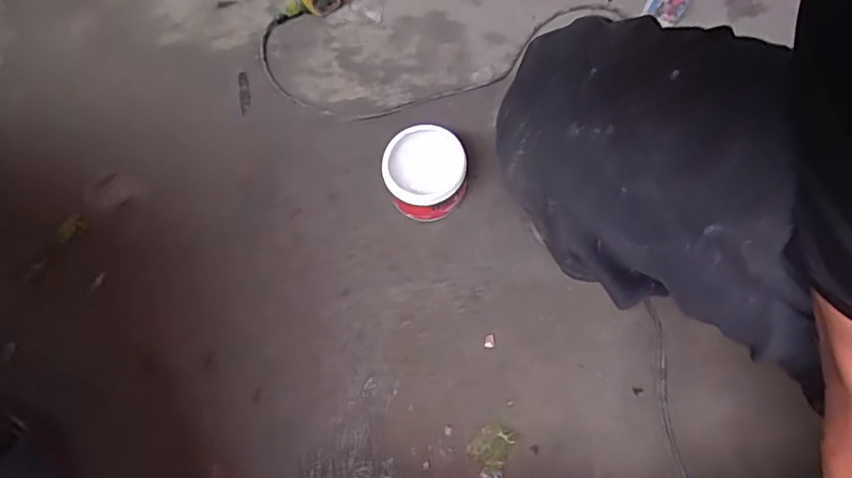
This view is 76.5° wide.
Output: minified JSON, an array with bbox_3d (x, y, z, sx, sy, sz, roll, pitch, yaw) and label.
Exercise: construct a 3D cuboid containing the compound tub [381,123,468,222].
[{"bbox_3d":[0.000,-0.082,0.709,0.102,0.092,0.096,-1,72,2],"label":"compound tub"}]

